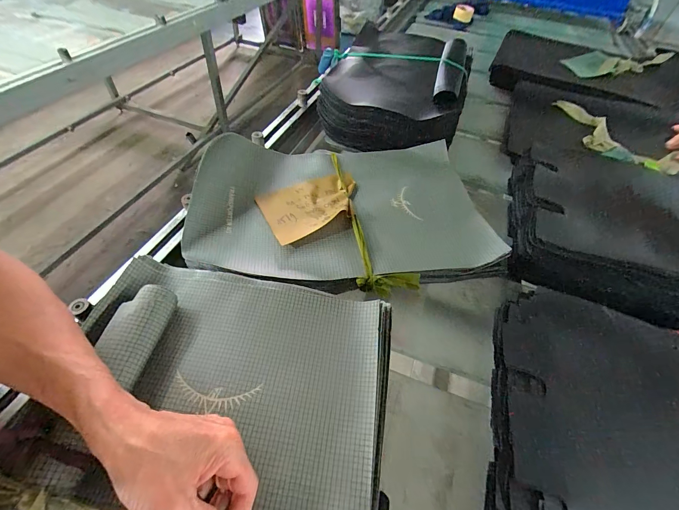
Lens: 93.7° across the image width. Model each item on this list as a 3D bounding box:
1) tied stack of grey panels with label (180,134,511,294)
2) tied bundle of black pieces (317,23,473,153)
[{"bbox_3d":[0.000,-0.083,0.566,0.506,0.065,0.331,-1,51,-6],"label":"tied stack of grey panels with label"},{"bbox_3d":[0.142,-0.446,0.828,0.331,0.127,0.488,17,51,8],"label":"tied bundle of black pieces"}]

